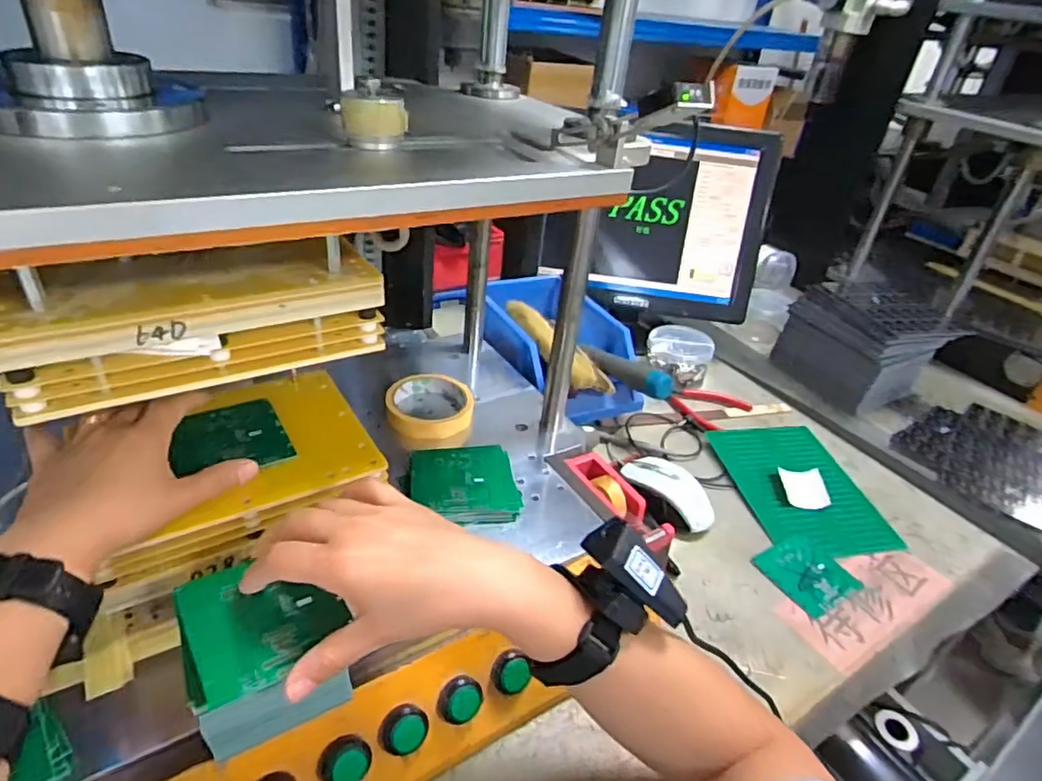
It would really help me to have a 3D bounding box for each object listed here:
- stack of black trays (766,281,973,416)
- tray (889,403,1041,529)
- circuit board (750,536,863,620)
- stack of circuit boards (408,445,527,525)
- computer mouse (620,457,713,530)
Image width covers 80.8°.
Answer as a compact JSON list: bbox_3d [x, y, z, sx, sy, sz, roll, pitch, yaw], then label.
[{"bbox_3d":[0.583,-0.093,1.035,0.227,0.141,0.203,-12,39,-26],"label":"stack of black trays"},{"bbox_3d":[0.706,0.093,0.926,0.219,0.019,0.299,31,41,30],"label":"tray"},{"bbox_3d":[0.301,0.191,0.641,0.078,0.006,0.081,-21,45,-25],"label":"circuit board"},{"bbox_3d":[-0.052,0.086,0.570,0.098,0.015,0.090,0,35,-12],"label":"stack of circuit boards"},{"bbox_3d":[0.161,0.112,0.689,0.066,0.039,0.117,-15,40,-29],"label":"computer mouse"}]

